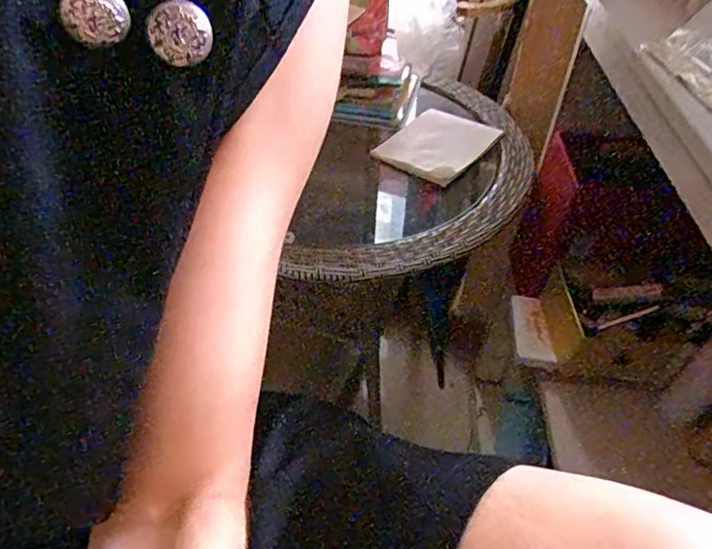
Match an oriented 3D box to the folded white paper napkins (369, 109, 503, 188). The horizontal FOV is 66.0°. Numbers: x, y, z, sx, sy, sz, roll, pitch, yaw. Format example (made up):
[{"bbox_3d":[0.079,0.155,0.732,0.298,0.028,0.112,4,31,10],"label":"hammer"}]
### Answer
[{"bbox_3d":[0.117,-0.189,0.795,0.130,0.030,0.151,27,48,23],"label":"folded white paper napkins"}]

